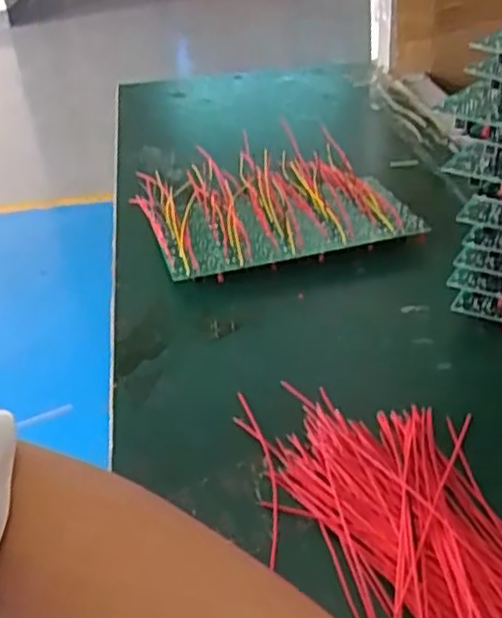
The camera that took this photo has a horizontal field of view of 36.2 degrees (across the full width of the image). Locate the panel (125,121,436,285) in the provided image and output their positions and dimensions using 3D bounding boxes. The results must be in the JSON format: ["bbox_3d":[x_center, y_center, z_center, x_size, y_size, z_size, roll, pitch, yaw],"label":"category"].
[{"bbox_3d":[0.009,-0.087,0.592,0.181,0.029,0.213,-11,33,-11],"label":"panel"}]

